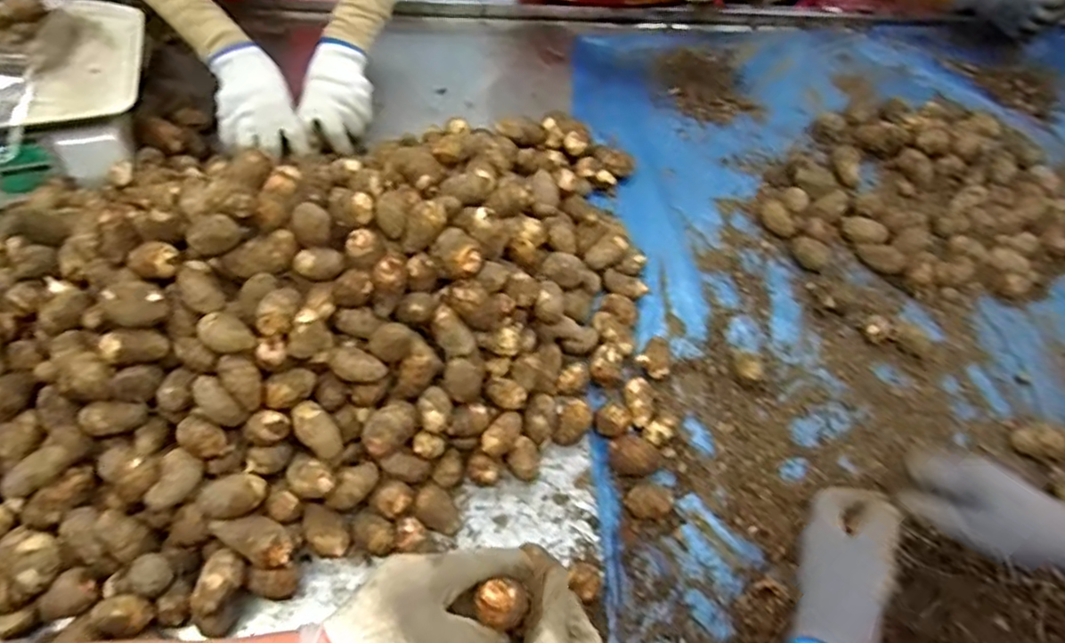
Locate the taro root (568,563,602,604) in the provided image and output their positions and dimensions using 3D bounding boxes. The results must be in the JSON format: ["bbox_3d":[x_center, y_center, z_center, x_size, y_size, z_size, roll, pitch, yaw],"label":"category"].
[{"bbox_3d":[0.050,0.244,0.593,0.026,0.025,0.031,-34,65,-22],"label":"taro root"}]

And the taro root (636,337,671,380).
[{"bbox_3d":[0.140,0.045,0.720,0.037,0.034,0.040,2,57,-3],"label":"taro root"}]

